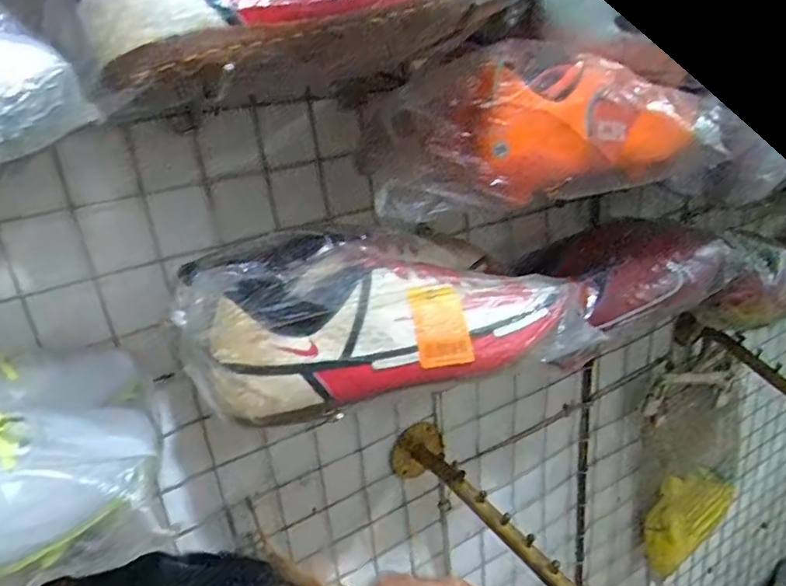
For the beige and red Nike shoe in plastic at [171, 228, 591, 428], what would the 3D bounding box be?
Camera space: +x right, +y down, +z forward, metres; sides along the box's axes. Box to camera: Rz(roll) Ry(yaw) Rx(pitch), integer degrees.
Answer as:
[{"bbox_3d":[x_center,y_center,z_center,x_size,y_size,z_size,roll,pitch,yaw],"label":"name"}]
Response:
[{"bbox_3d":[0.000,0.003,0.411,0.285,0.087,0.115,-13,26,-22],"label":"beige and red Nike shoe in plastic"}]

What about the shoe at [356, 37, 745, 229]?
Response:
[{"bbox_3d":[0.121,-0.130,0.444,0.280,0.108,0.115,-10,25,-16],"label":"shoe"}]

